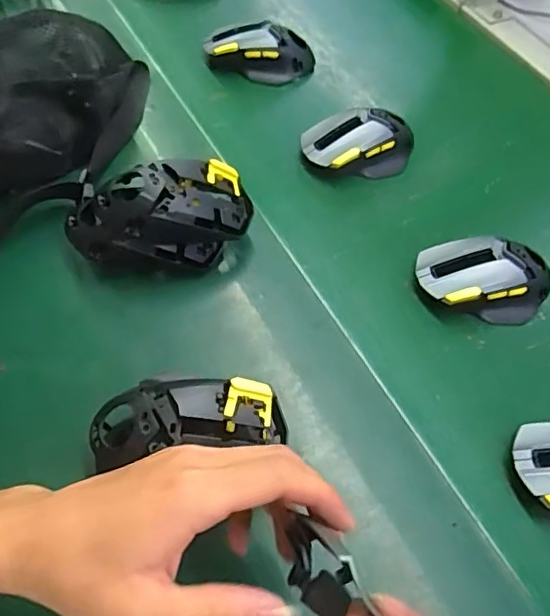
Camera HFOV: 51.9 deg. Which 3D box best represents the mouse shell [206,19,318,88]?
[{"bbox_3d":[-0.017,-0.280,0.614,0.120,0.039,0.056,11,58,2],"label":"mouse shell"}]

